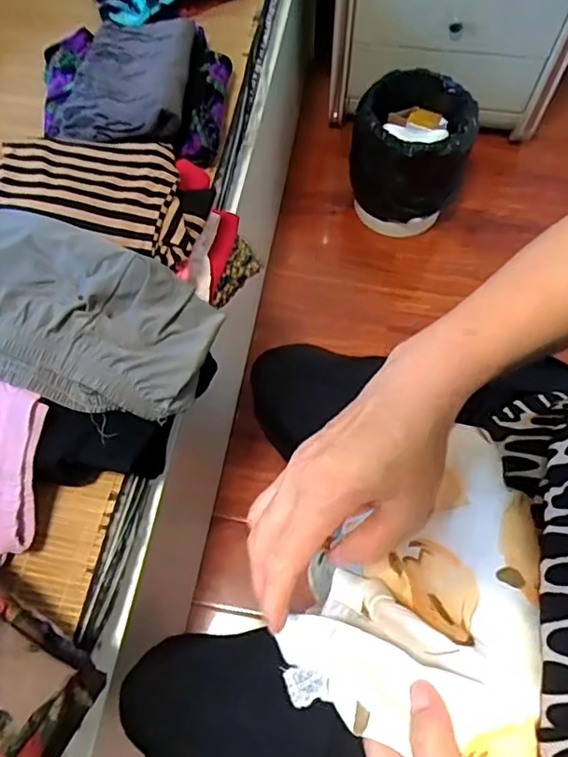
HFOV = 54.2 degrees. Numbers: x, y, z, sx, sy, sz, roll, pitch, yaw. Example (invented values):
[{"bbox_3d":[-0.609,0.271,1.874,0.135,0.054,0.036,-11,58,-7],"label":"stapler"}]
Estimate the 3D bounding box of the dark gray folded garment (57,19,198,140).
[{"bbox_3d":[-0.221,-0.420,0.782,0.169,0.038,0.273,-3,58,7],"label":"dark gray folded garment"}]

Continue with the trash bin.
[{"bbox_3d":[0.271,-0.479,1.196,0.230,0.259,0.239,20,68,11],"label":"trash bin"}]

